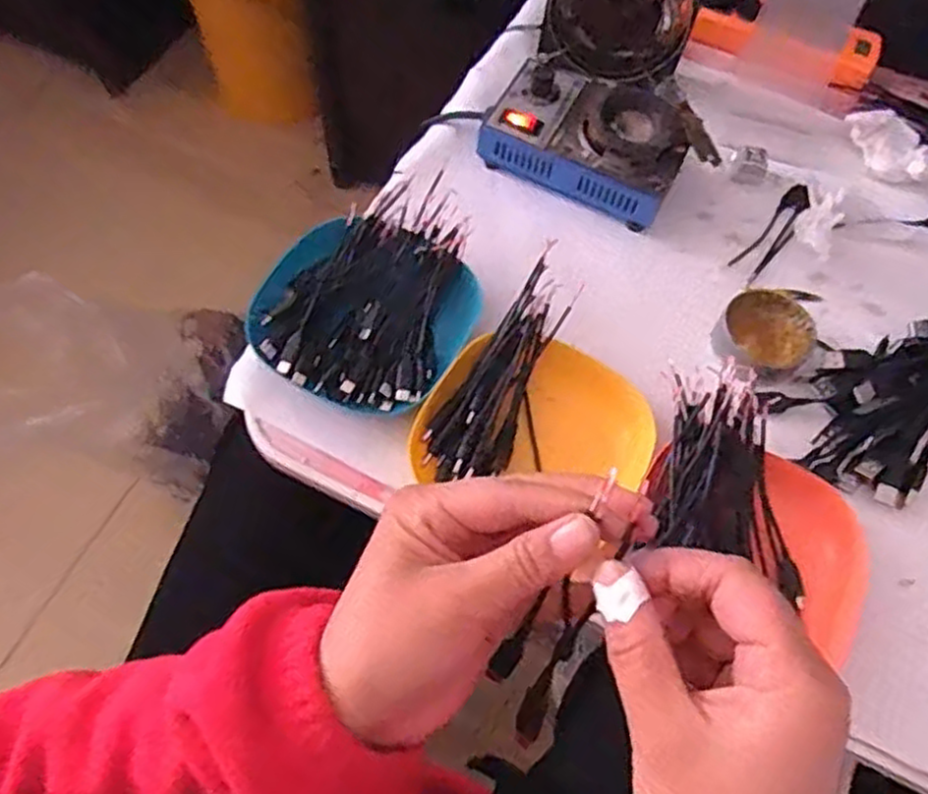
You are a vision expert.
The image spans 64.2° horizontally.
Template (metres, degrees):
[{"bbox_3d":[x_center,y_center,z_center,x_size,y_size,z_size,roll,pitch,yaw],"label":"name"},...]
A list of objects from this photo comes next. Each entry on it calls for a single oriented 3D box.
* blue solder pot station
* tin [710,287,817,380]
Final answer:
[{"bbox_3d":[0.097,-0.205,0.576,0.150,0.054,0.092,26,66,9],"label":"blue solder pot station"},{"bbox_3d":[0.215,-0.045,0.527,0.063,0.026,0.055,41,69,15],"label":"tin"}]

